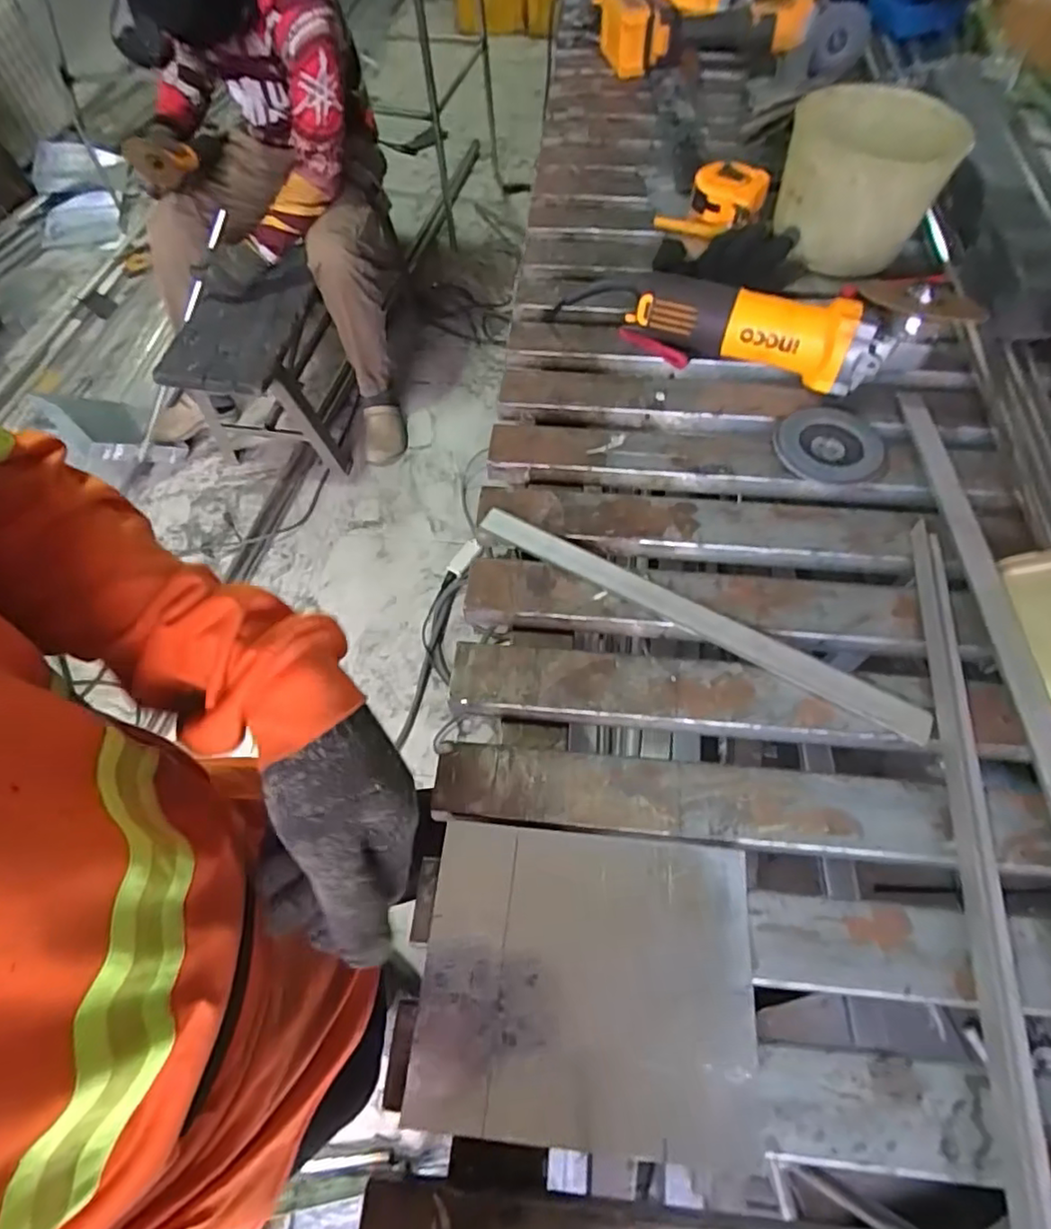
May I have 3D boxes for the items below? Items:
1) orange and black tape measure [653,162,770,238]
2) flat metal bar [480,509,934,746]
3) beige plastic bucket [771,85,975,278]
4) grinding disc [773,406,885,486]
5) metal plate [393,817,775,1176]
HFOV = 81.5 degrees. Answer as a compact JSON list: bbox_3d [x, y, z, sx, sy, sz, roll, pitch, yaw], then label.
[{"bbox_3d":[0.221,-0.475,0.703,0.088,0.041,0.115,38,67,20],"label":"orange and black tape measure"},{"bbox_3d":[0.121,-0.002,0.459,0.351,0.009,0.025,28,65,17],"label":"flat metal bar"},{"bbox_3d":[0.352,-0.454,0.642,0.157,0.108,0.157,11,61,7],"label":"beige plastic bucket"},{"bbox_3d":[0.268,-0.151,0.540,0.093,0.010,0.081,11,61,8],"label":"grinding disc"},{"bbox_3d":[0.035,0.204,0.344,0.182,0.008,0.148,4,57,4],"label":"metal plate"}]

